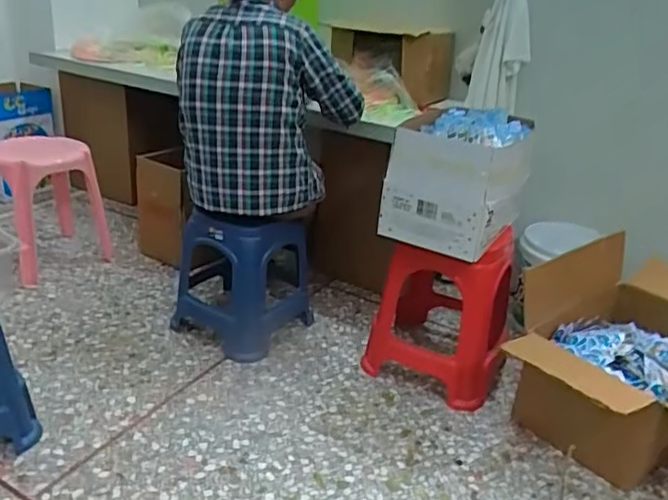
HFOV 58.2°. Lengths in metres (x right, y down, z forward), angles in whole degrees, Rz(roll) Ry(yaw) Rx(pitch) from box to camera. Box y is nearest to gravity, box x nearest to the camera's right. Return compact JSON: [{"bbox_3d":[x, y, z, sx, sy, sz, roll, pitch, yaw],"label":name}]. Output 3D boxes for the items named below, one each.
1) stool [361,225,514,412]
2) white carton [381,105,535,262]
[{"bbox_3d":[0.334,0.146,1.775,0.374,0.451,0.400,15,26,21],"label":"stool"},{"bbox_3d":[0.344,-0.195,1.606,0.309,0.268,0.430,15,26,22],"label":"white carton"}]

